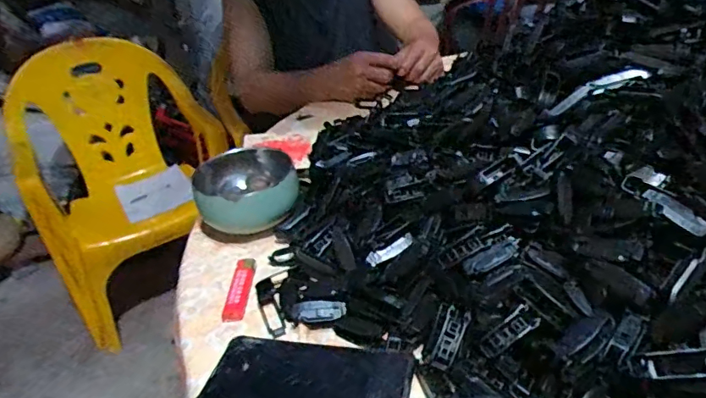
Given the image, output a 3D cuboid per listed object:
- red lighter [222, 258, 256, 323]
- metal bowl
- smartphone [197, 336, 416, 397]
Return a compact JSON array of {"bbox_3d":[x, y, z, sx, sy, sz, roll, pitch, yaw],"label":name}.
[{"bbox_3d":[-0.112,0.088,0.500,0.021,0.011,0.083,-5,32,5],"label":"red lighter"},{"bbox_3d":[-0.126,-0.008,0.596,0.114,0.070,0.114,-5,32,3],"label":"metal bowl"},{"bbox_3d":[-0.037,0.143,0.391,0.161,0.008,0.075,3,34,17],"label":"smartphone"}]

